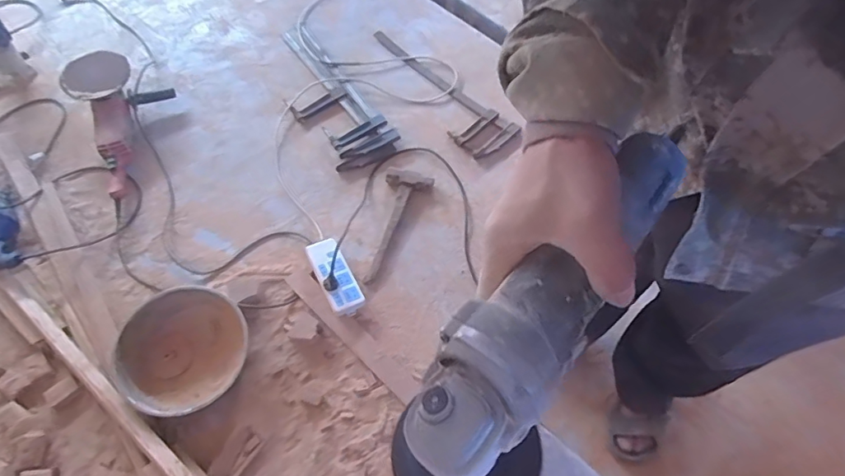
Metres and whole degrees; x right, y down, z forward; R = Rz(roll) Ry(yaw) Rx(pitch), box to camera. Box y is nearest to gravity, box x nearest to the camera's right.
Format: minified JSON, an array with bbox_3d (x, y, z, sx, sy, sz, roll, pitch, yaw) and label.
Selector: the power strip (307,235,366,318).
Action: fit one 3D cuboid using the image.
[{"bbox_3d":[-0.211,0.092,1.230,0.080,0.051,0.199,-26,66,-13],"label":"power strip"}]

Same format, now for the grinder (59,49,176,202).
[{"bbox_3d":[-0.810,-0.300,1.389,0.231,0.141,0.413,-11,82,-8],"label":"grinder"}]

